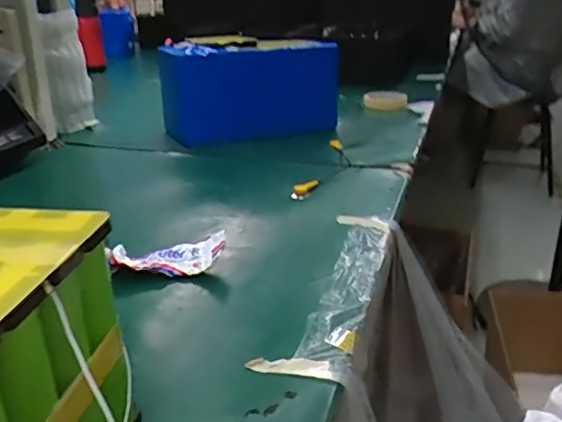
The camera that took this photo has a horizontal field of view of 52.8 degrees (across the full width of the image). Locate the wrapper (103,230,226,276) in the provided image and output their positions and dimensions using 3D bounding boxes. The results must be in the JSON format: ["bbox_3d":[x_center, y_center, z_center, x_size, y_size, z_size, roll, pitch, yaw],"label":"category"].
[{"bbox_3d":[-0.108,0.041,0.537,0.108,0.027,0.040,0,24,0],"label":"wrapper"}]

